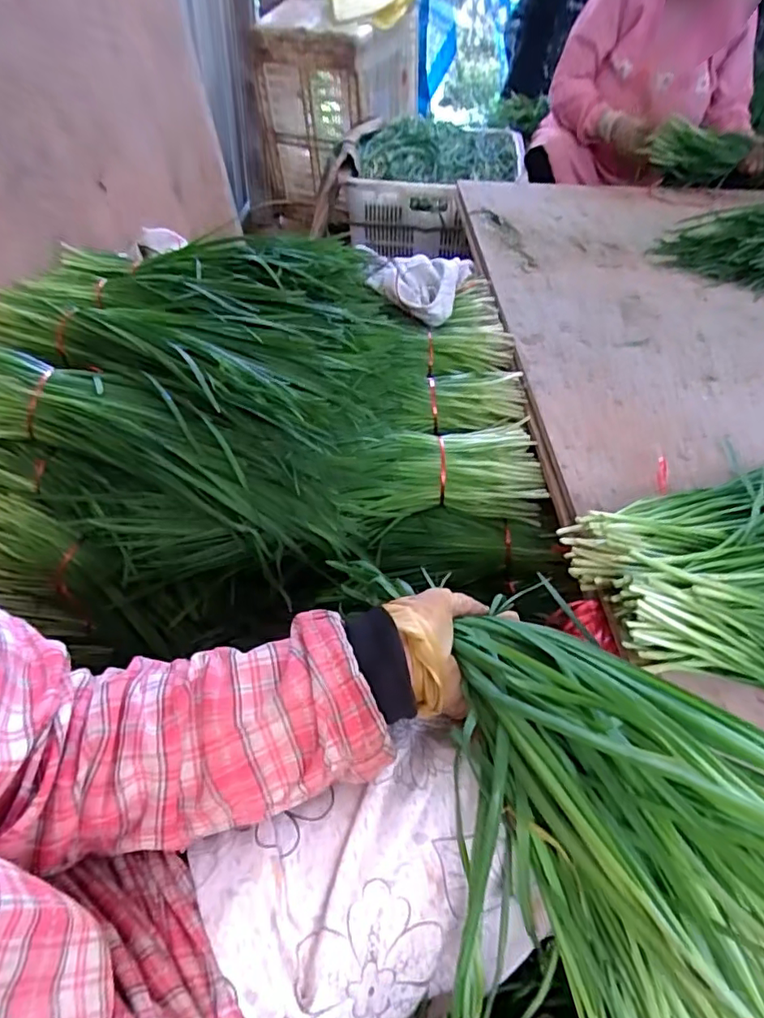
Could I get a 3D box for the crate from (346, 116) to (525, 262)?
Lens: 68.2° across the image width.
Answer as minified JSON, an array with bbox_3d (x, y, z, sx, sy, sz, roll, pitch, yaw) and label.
[{"bbox_3d":[0.167,-0.943,1.636,0.436,0.223,0.636,10,45,6],"label":"crate"}]

